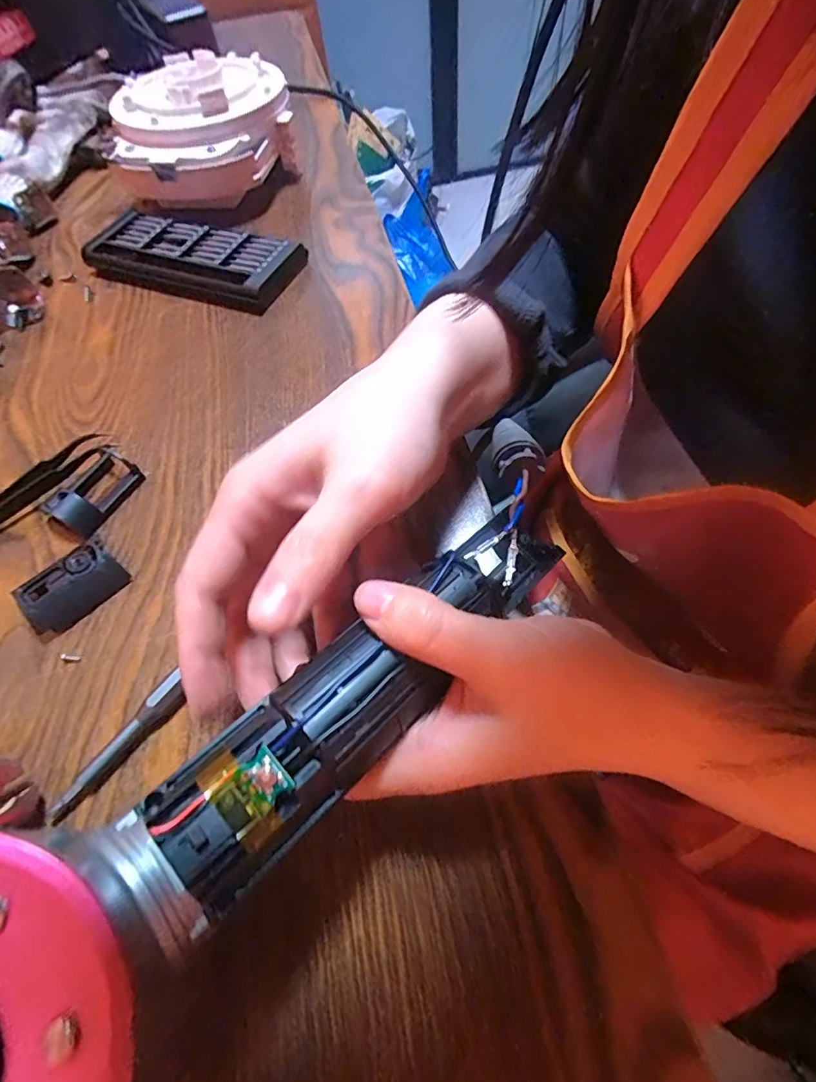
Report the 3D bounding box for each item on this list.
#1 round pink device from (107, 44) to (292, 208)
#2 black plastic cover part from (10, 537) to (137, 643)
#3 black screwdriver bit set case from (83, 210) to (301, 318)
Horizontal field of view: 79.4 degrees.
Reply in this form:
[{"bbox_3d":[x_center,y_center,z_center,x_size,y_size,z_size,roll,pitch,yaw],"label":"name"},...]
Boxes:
[{"bbox_3d":[-0.169,-0.335,0.402,0.129,0.062,0.144,20,63,16],"label":"round pink device"},{"bbox_3d":[-0.155,0.021,0.227,0.026,0.015,0.043,39,69,24],"label":"black plastic cover part"},{"bbox_3d":[-0.156,-0.208,0.364,0.161,0.025,0.069,16,62,13],"label":"black screwdriver bit set case"}]

